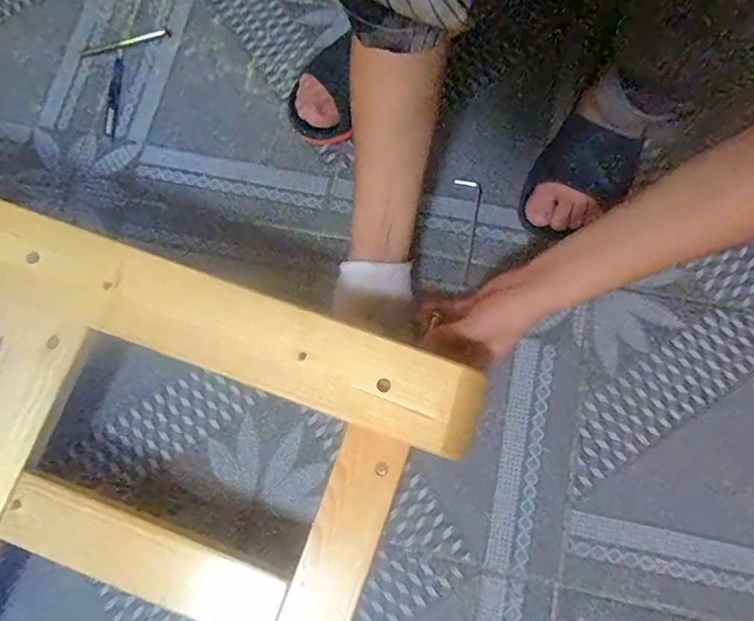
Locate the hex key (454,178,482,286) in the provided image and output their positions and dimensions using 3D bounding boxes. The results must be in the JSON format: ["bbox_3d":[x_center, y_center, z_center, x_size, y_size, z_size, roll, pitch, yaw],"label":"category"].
[{"bbox_3d":[0.097,-0.088,0.524,0.031,0.004,0.119,6,82,3],"label":"hex key"}]

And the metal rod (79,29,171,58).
[{"bbox_3d":[-0.321,-0.340,0.598,0.116,0.004,0.014,-17,76,-3],"label":"metal rod"}]

